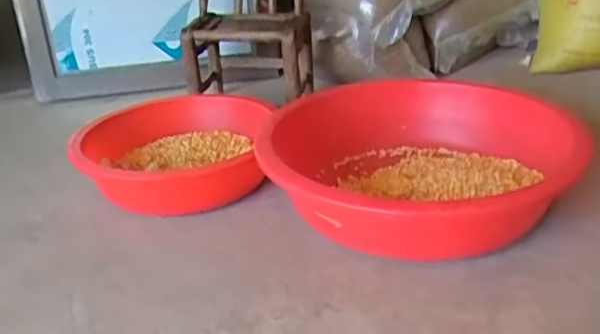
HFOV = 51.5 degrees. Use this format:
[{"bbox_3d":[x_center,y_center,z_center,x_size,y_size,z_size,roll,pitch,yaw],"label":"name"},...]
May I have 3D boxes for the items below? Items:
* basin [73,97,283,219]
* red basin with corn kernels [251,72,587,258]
[{"bbox_3d":[-0.318,-0.033,1.487,0.461,0.148,0.375,-3,27,0],"label":"basin"},{"bbox_3d":[0.208,-0.012,1.355,0.626,0.208,0.627,-3,27,1],"label":"red basin with corn kernels"}]

